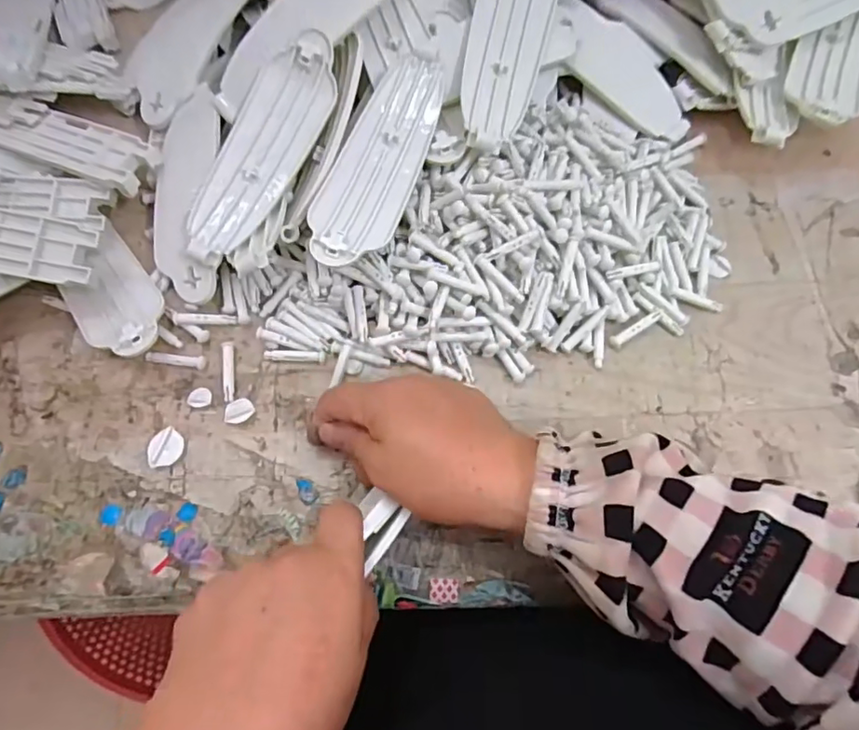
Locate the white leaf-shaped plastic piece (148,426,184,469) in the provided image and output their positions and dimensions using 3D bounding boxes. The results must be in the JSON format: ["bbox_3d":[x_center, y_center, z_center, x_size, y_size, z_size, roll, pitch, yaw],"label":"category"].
[{"bbox_3d":[-0.162,0.051,0.345,0.020,0.007,0.023,-2,70,-1],"label":"white leaf-shaped plastic piece"}]

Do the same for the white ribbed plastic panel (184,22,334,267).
[{"bbox_3d":[-0.110,-0.138,0.357,0.056,0.019,0.153,27,87,9],"label":"white ribbed plastic panel"}]

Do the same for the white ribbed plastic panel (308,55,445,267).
[{"bbox_3d":[-0.032,-0.127,0.352,0.050,0.023,0.151,18,71,7],"label":"white ribbed plastic panel"}]

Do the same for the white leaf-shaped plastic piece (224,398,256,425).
[{"bbox_3d":[-0.120,0.029,0.353,0.018,0.004,0.014,-38,74,-13],"label":"white leaf-shaped plastic piece"}]

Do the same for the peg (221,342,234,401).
[{"bbox_3d":[-0.130,0.003,0.362,0.008,0.006,0.042,-9,70,-3],"label":"peg"}]

